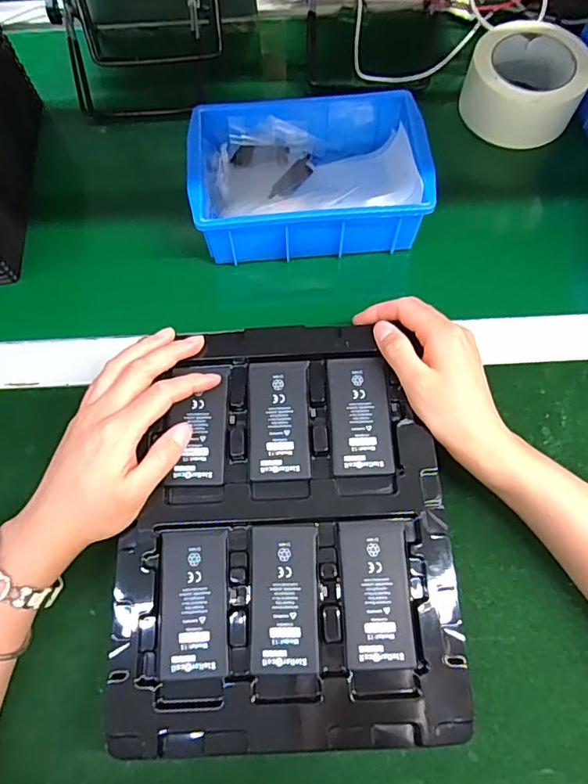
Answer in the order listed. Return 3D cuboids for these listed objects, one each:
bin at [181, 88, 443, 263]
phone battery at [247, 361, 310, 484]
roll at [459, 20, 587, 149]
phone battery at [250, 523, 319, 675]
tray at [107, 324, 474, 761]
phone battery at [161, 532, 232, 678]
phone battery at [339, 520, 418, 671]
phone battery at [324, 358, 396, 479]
[{"bbox_3d":[0.012,-0.197,0.455,0.196,0.054,0.141,-6,70,-1],"label":"bin"},{"bbox_3d":[-0.010,0.019,0.366,0.044,0.004,0.088,-2,70,1],"label":"phone battery"},{"bbox_3d":[0.225,-0.301,0.499,0.109,0.053,0.109,-1,70,1],"label":"roll"},{"bbox_3d":[-0.006,0.131,0.325,0.043,0.004,0.088,-2,70,1],"label":"phone battery"},{"bbox_3d":[-0.008,0.082,0.344,0.215,0.009,0.269,-4,70,0],"label":"tray"},{"bbox_3d":[-0.064,0.135,0.325,0.044,0.004,0.087,-5,70,0],"label":"phone battery"},{"bbox_3d":[0.054,0.128,0.325,0.043,0.004,0.088,-3,70,1],"label":"phone battery"},{"bbox_3d":[0.048,0.016,0.366,0.043,0.004,0.087,-3,70,1],"label":"phone battery"}]

